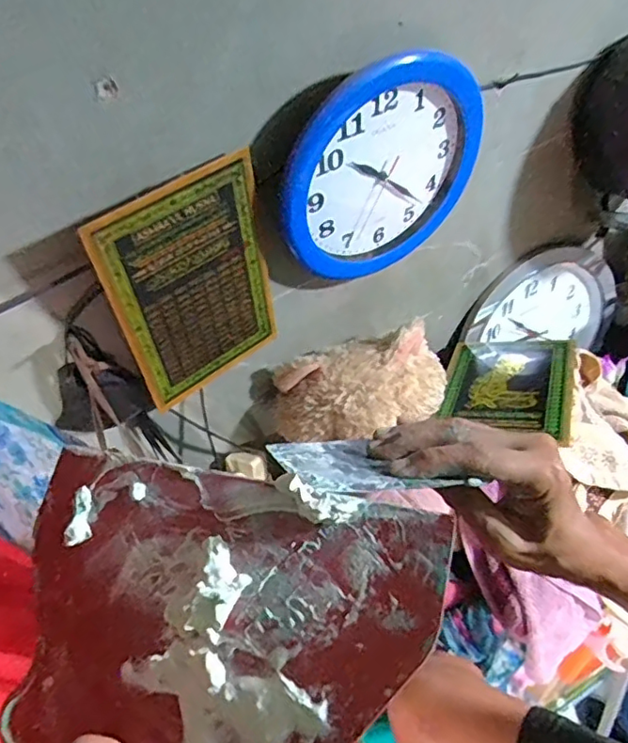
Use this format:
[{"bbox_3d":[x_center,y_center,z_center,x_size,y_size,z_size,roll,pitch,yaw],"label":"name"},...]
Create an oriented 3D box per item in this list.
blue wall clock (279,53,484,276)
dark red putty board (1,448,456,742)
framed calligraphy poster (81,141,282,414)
[{"bbox_3d":[0.089,-0.239,0.705,0.282,0.262,0.058,-22,50,-12],"label":"blue wall clock"},{"bbox_3d":[-0.051,0.115,0.254,0.200,0.012,0.137,5,71,22],"label":"dark red putty board"},{"bbox_3d":[-0.138,-0.093,0.686,0.193,0.285,0.020,-33,53,-21],"label":"framed calligraphy poster"}]

